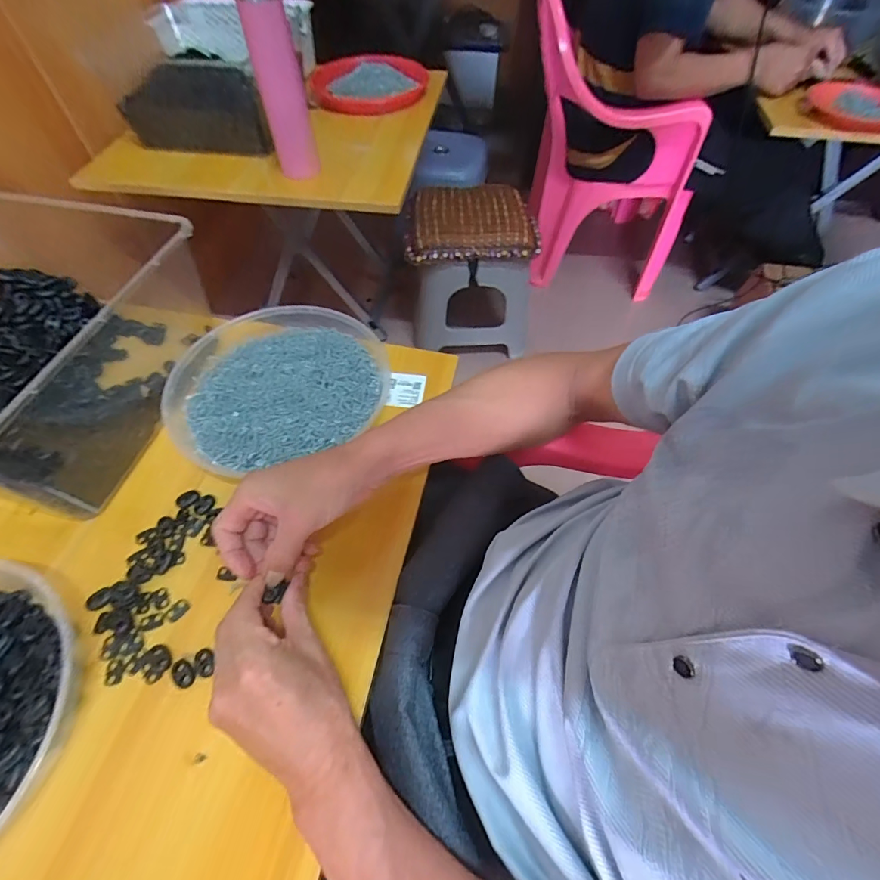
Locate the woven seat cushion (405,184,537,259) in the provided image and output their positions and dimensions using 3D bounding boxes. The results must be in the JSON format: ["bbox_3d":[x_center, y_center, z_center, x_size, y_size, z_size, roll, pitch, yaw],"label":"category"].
[{"bbox_3d":[0.073,-0.508,1.007,0.303,0.044,0.249,0,57,-1],"label":"woven seat cushion"}]

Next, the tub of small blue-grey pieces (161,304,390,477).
[{"bbox_3d":[-0.177,-0.068,0.480,0.223,0.039,0.199,-26,61,-16],"label":"tub of small blue-grey pieces"}]

